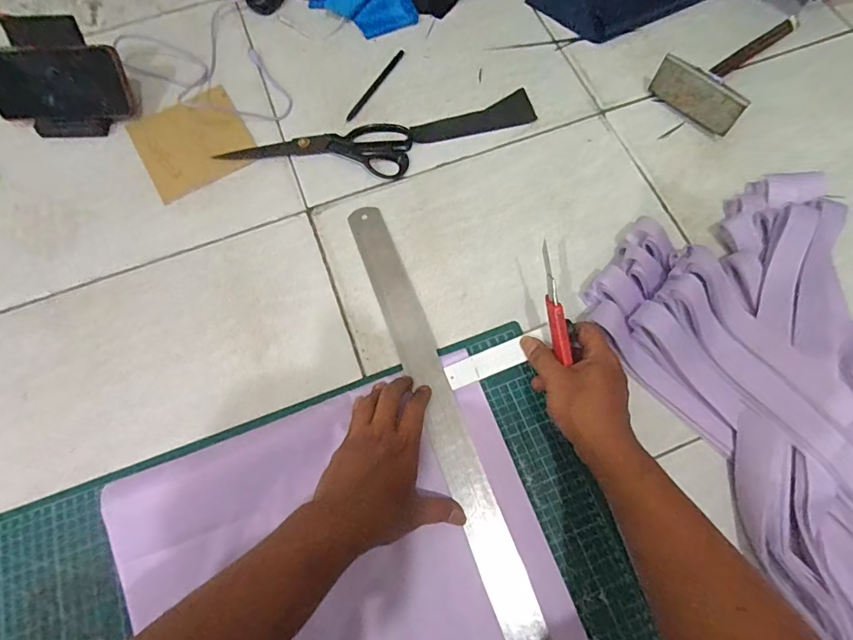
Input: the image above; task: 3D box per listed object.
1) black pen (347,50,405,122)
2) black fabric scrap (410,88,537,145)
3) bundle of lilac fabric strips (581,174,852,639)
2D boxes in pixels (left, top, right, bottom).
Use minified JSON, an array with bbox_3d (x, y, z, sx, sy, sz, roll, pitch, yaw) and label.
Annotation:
[{"bbox_3d":[-0.066,-0.314,0.592,0.011,0.004,0.134,29,74,10],"label":"black pen"},{"bbox_3d":[0.059,-0.257,0.568,0.156,0.009,0.049,-15,71,-4],"label":"black fabric scrap"},{"bbox_3d":[0.401,0.154,0.399,0.314,0.041,0.619,-25,72,-7],"label":"bundle of lilac fabric strips"}]

